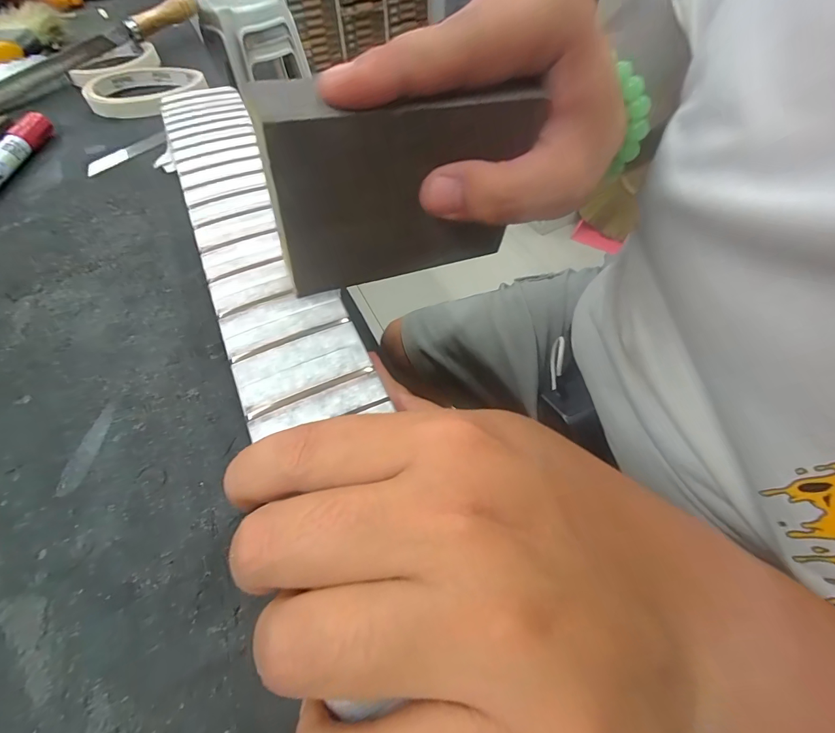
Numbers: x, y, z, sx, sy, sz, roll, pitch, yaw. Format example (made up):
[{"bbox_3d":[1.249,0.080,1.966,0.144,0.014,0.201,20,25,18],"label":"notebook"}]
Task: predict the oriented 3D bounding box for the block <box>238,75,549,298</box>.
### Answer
[{"bbox_3d":[-0.005,-0.068,0.148,0.097,0.070,0.020,-16,57,-12],"label":"block"}]

